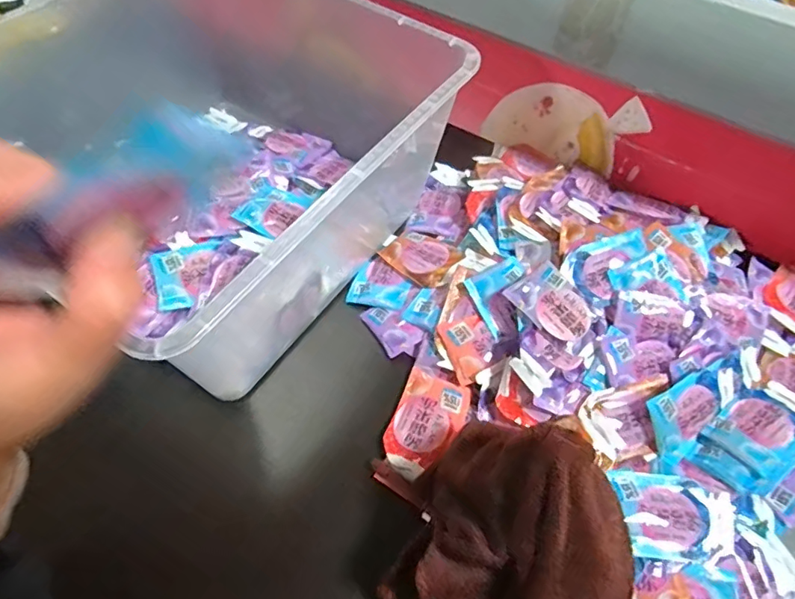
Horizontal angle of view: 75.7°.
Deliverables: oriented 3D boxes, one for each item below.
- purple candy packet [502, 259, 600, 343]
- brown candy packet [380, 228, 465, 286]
[{"bbox_3d":[0.112,0.004,0.364,0.045,0.012,0.058,-40,68,-23],"label":"purple candy packet"},{"bbox_3d":[0.020,-0.035,0.422,0.044,0.017,0.064,-39,68,-23],"label":"brown candy packet"}]

